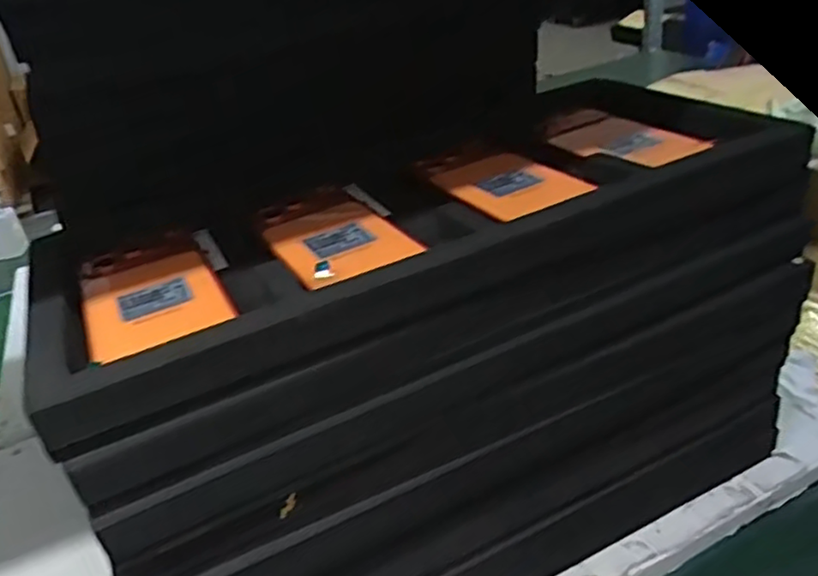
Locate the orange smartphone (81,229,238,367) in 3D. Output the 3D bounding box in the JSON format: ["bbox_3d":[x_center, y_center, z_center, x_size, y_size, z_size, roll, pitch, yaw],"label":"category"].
[{"bbox_3d":[-0.154,-0.001,0.408,0.074,0.006,0.140,-20,33,-18],"label":"orange smartphone"}]

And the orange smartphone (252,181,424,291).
[{"bbox_3d":[-0.052,-0.039,0.443,0.076,0.009,0.146,-20,33,-18],"label":"orange smartphone"}]

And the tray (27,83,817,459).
[{"bbox_3d":[0.005,-0.037,0.435,0.447,0.042,0.201,-15,29,-12],"label":"tray"}]

